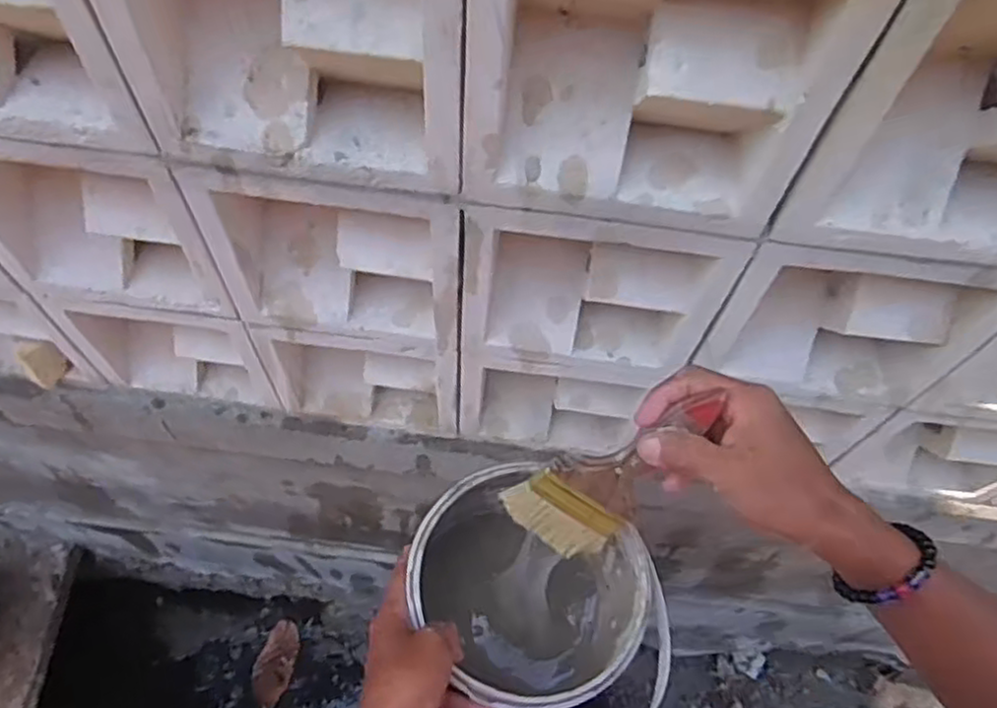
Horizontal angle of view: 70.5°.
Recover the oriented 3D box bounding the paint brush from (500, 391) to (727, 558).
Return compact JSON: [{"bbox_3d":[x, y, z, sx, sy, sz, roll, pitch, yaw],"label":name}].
[{"bbox_3d":[0.079,0.081,0.459,0.071,0.184,0.011,40,41,-8],"label":"paint brush"}]

